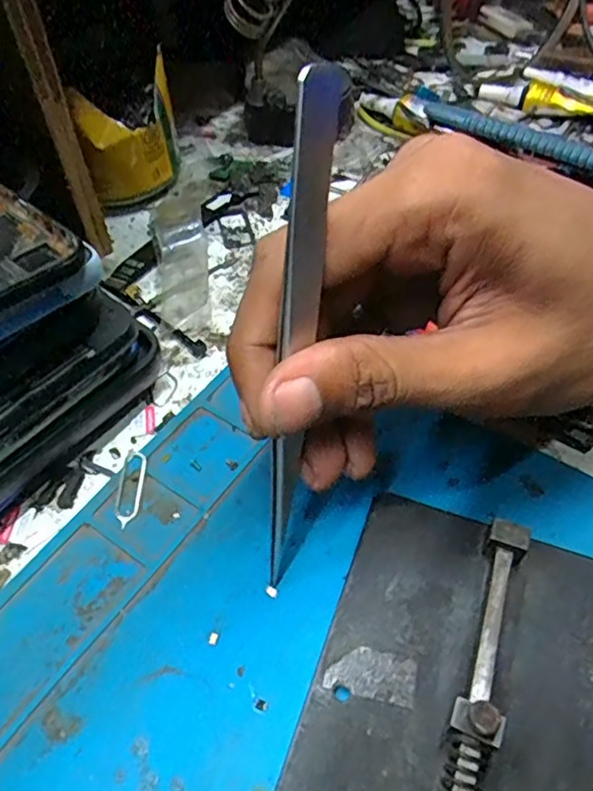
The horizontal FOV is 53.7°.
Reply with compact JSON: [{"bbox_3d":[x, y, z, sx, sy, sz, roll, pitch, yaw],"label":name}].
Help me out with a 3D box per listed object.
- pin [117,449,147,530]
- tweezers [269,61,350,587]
[{"bbox_3d":[-0.054,0.028,0.191,0.009,0.004,0.030,-4,51,-2],"label":"pin"},{"bbox_3d":[-0.001,-0.006,0.140,0.007,0.127,0.019,15,36,13],"label":"tweezers"}]

